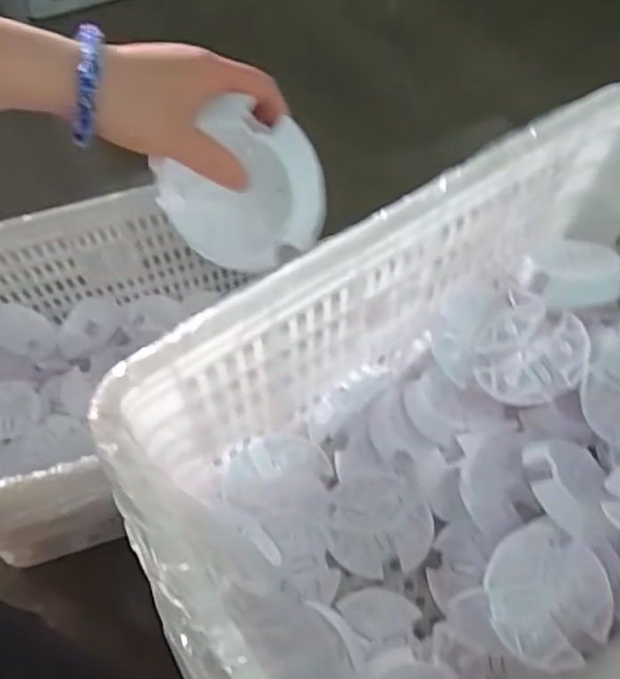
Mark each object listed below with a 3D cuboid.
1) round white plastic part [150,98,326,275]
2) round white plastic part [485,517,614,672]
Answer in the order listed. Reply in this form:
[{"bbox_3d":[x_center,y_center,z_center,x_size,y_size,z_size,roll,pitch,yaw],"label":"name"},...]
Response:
[{"bbox_3d":[-0.040,-0.091,0.421,0.099,0.103,0.016,36,34,-22],"label":"round white plastic part"},{"bbox_3d":[0.194,0.209,0.547,0.103,0.018,0.098,0,62,0],"label":"round white plastic part"}]

